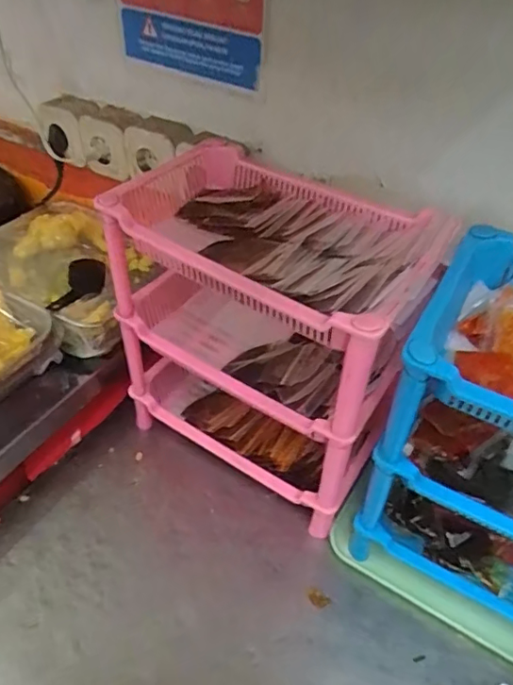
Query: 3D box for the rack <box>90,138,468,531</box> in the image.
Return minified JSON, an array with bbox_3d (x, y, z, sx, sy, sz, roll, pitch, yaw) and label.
[{"bbox_3d":[0.016,-0.008,0.633,0.308,0.324,0.209,23,47,20],"label":"rack"}]

